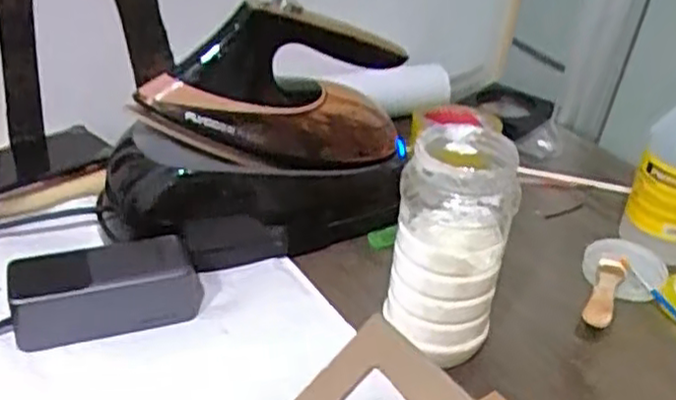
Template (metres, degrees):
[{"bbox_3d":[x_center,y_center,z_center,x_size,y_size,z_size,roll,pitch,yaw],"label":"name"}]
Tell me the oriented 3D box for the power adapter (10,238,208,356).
[{"bbox_3d":[-0.174,0.070,0.548,0.135,0.050,0.058,-9,35,-19],"label":"power adapter"}]

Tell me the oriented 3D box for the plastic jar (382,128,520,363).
[{"bbox_3d":[0.077,0.038,0.516,0.076,0.165,0.072,4,33,1],"label":"plastic jar"}]

